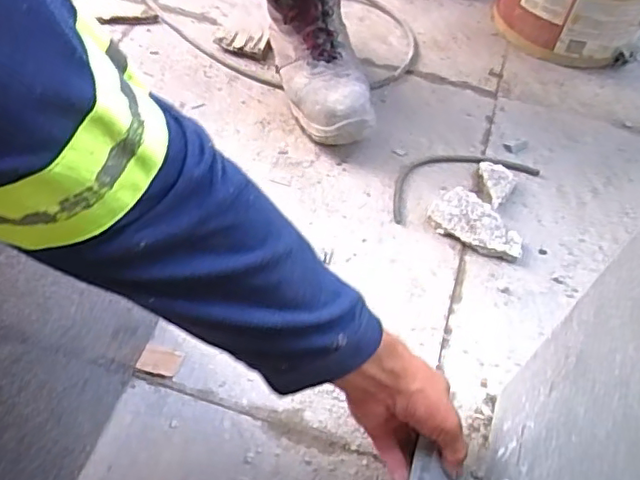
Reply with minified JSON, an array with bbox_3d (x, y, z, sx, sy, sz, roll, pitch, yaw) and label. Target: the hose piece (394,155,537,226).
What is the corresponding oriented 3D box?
[{"bbox_3d":[0.181,-0.088,0.799,0.217,0.011,0.088,-20,59,-16],"label":"hose piece"}]

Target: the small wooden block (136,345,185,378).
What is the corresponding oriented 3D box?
[{"bbox_3d":[-0.168,0.127,0.615,0.044,0.008,0.027,11,56,5],"label":"small wooden block"}]

